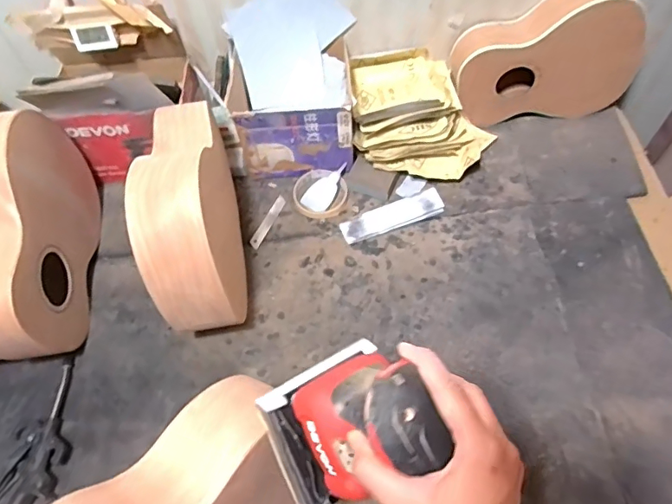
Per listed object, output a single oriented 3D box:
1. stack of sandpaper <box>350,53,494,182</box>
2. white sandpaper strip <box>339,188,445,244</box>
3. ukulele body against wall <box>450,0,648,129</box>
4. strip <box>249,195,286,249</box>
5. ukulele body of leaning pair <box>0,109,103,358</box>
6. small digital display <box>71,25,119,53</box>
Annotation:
[{"bbox_3d":[0.137,-0.214,0.791,0.218,0.099,0.200,-2,60,2],"label":"stack of sandpaper"},{"bbox_3d":[0.084,-0.055,0.753,0.154,0.011,0.044,-19,61,-7],"label":"white sandpaper strip"},{"bbox_3d":[0.314,-0.295,0.767,0.266,0.193,0.083,-4,60,1],"label":"ukulele body against wall"},{"bbox_3d":[-0.105,-0.046,0.773,0.018,0.004,0.099,21,64,15],"label":"strip"},{"bbox_3d":[-0.386,-0.015,0.628,0.085,0.232,0.287,-9,60,-2],"label":"ukulele body of leaning pair"},{"bbox_3d":[-0.329,-0.290,0.687,0.054,0.033,0.009,-11,60,-3],"label":"small digital display"}]

